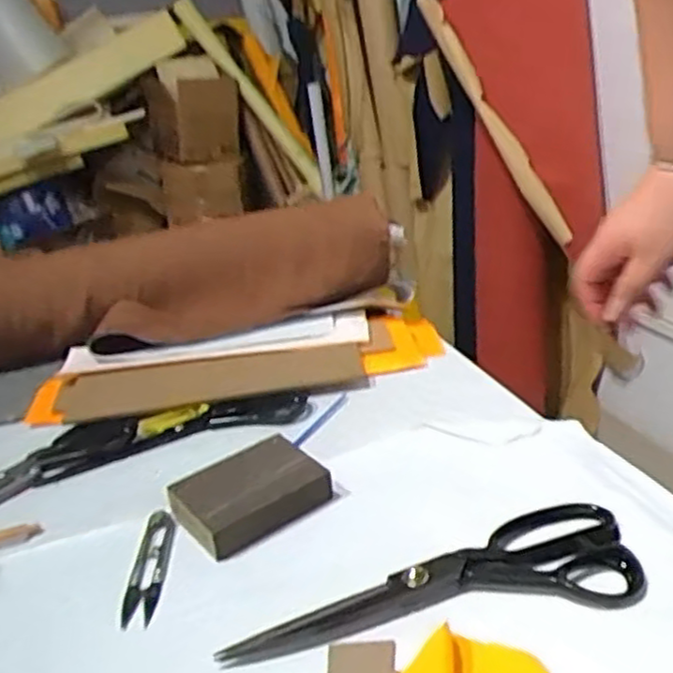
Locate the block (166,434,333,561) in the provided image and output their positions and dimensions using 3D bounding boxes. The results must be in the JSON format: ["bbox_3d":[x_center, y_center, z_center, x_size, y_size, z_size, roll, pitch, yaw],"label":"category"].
[{"bbox_3d":[-0.062,0.113,0.524,0.100,0.027,0.064,-22,26,-32],"label":"block"}]

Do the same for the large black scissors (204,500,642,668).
[{"bbox_3d":[0.056,0.143,0.434,0.243,0.017,0.081,-8,22,-3],"label":"large black scissors"}]

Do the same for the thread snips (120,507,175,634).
[{"bbox_3d":[-0.125,0.156,0.485,0.024,0.017,0.098,-5,23,-1],"label":"thread snips"}]

